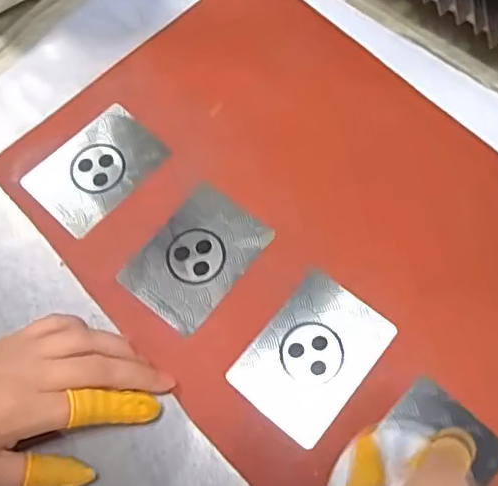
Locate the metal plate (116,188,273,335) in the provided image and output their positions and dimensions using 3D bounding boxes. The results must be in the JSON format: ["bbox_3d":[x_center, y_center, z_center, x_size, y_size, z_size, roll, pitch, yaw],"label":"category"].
[{"bbox_3d":[-0.033,0.008,0.375,0.061,0.005,0.087,37,76,14],"label":"metal plate"}]

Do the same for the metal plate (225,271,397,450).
[{"bbox_3d":[0.038,0.067,0.349,0.063,0.004,0.088,37,77,17],"label":"metal plate"}]

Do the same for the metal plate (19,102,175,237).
[{"bbox_3d":[-0.104,-0.051,0.402,0.087,0.004,0.062,-44,76,-11],"label":"metal plate"}]

